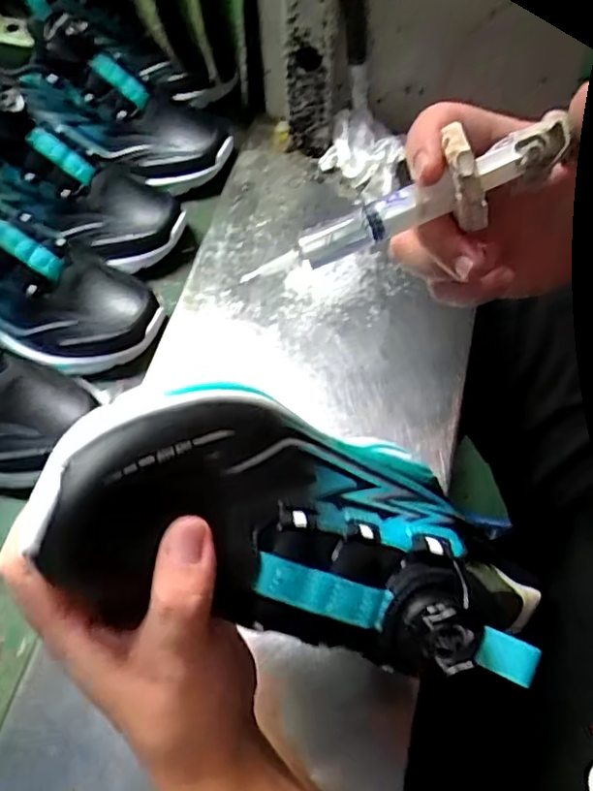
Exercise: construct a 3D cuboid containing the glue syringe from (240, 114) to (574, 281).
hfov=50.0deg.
[{"bbox_3d":[0.043,-0.076,0.257,0.137,0.031,0.021,-22,60,15],"label":"glue syringe"}]

